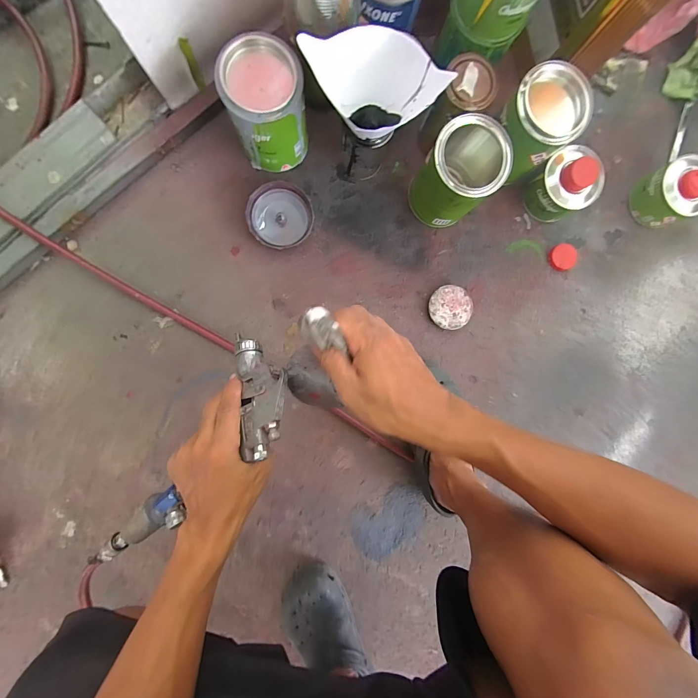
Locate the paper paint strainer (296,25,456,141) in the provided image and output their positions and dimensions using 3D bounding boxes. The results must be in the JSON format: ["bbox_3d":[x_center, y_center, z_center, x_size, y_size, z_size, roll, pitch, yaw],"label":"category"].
[{"bbox_3d":[0.032,-0.351,0.425,0.180,0.093,0.093,10,92,-5],"label":"paper paint strainer"}]

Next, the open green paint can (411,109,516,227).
[{"bbox_3d":[0.164,-0.264,0.496,0.102,0.132,0.105,0,92,-4],"label":"open green paint can"}]

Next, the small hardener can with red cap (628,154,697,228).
[{"bbox_3d":[0.569,-0.274,0.559,0.092,0.080,0.097,0,92,-4],"label":"small hardener can with red cap"}]

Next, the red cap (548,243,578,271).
[{"bbox_3d":[0.390,-0.167,0.579,0.053,0.008,0.047,-17,93,-4],"label":"red cap"}]

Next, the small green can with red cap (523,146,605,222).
[{"bbox_3d":[0.362,-0.277,0.540,0.093,0.080,0.098,0,92,-4],"label":"small green can with red cap"}]

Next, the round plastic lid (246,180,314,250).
[{"bbox_3d":[-0.113,-0.217,0.530,0.103,0.034,0.102,0,92,-4],"label":"round plastic lid"}]

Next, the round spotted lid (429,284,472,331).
[{"bbox_3d":[0.179,-0.073,0.562,0.073,0.017,0.076,0,92,-4],"label":"round spotted lid"}]

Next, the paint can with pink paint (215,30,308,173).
[{"bbox_3d":[-0.117,-0.345,0.463,0.106,0.149,0.098,-19,93,-4],"label":"paint can with pink paint"}]

